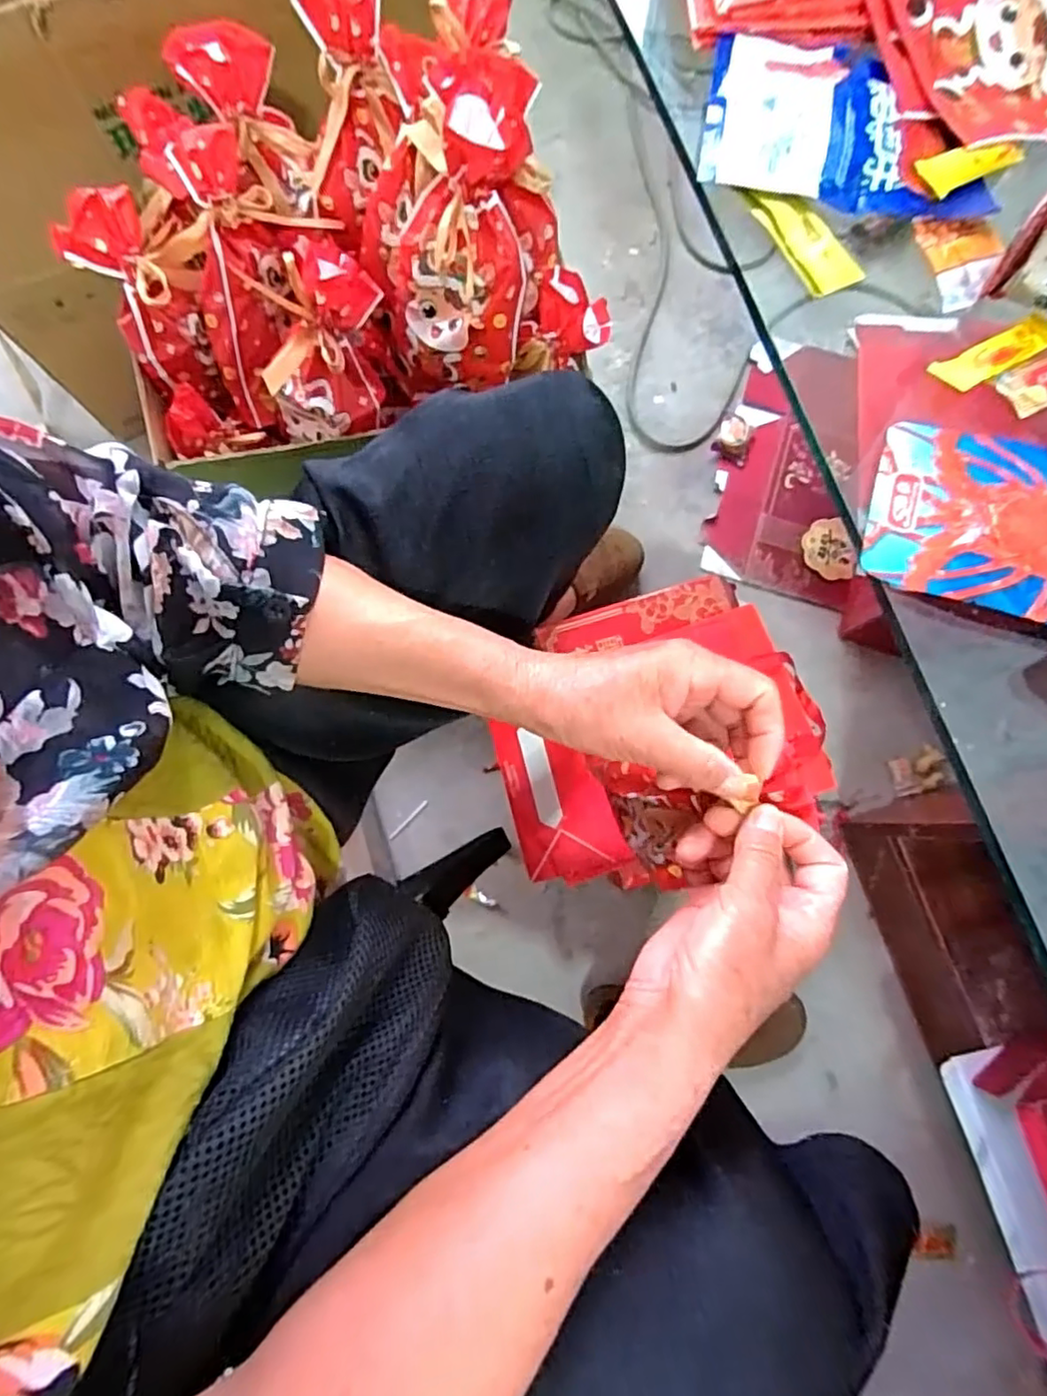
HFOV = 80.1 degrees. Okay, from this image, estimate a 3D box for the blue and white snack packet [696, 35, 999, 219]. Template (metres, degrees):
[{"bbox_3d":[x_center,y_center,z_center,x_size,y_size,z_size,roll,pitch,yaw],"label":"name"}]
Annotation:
[{"bbox_3d":[0.197,-0.351,0.378,0.169,0.015,0.112,9,79,1],"label":"blue and white snack packet"}]

